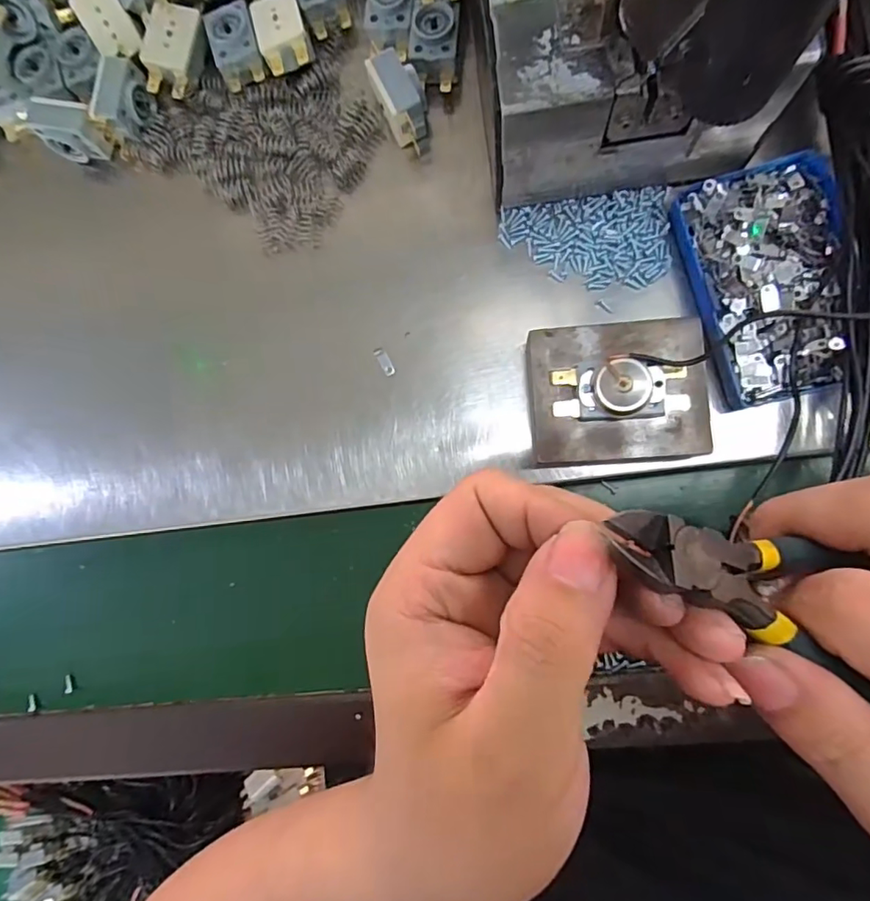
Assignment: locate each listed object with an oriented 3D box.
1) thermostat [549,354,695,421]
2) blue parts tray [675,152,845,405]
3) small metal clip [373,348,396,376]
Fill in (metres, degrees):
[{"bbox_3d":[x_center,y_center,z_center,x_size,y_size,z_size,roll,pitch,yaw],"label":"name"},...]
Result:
[{"bbox_3d":[0.084,-0.027,0.240,0.059,0.020,0.026,-5,86,7],"label":"thermostat"},{"bbox_3d":[0.163,-0.083,0.260,0.070,0.017,0.112,-16,85,7],"label":"blue parts tray"},{"bbox_3d":[-0.027,-0.048,0.291,0.006,0.004,0.016,-31,83,5],"label":"small metal clip"}]

